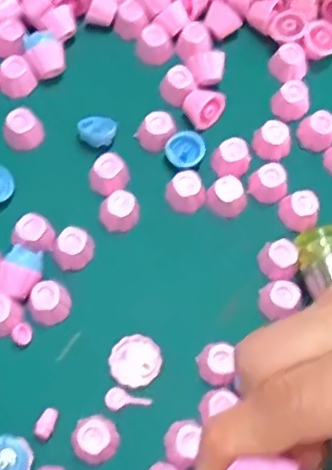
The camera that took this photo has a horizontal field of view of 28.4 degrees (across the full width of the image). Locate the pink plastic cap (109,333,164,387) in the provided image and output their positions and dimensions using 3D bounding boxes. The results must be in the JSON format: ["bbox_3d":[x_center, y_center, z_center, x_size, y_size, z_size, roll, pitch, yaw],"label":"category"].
[{"bbox_3d":[-0.014,0.059,0.308,0.024,0.004,0.023,1,68,-2],"label":"pink plastic cap"}]

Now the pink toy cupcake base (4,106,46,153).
[{"bbox_3d":[-0.075,-0.056,0.345,0.020,0.015,0.016,-17,70,-9],"label":"pink toy cupcake base"}]

